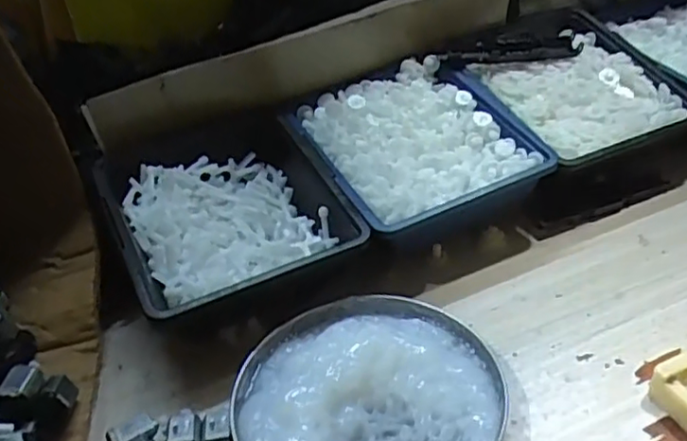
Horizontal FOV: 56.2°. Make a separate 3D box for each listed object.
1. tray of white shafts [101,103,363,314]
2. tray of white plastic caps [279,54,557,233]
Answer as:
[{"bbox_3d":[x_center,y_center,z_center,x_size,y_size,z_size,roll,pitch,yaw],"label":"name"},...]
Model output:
[{"bbox_3d":[-0.082,-0.007,0.441,0.139,0.061,0.165,-18,37,-20],"label":"tray of white shafts"},{"bbox_3d":[0.052,-0.056,0.474,0.141,0.058,0.147,-19,38,-20],"label":"tray of white plastic caps"}]

